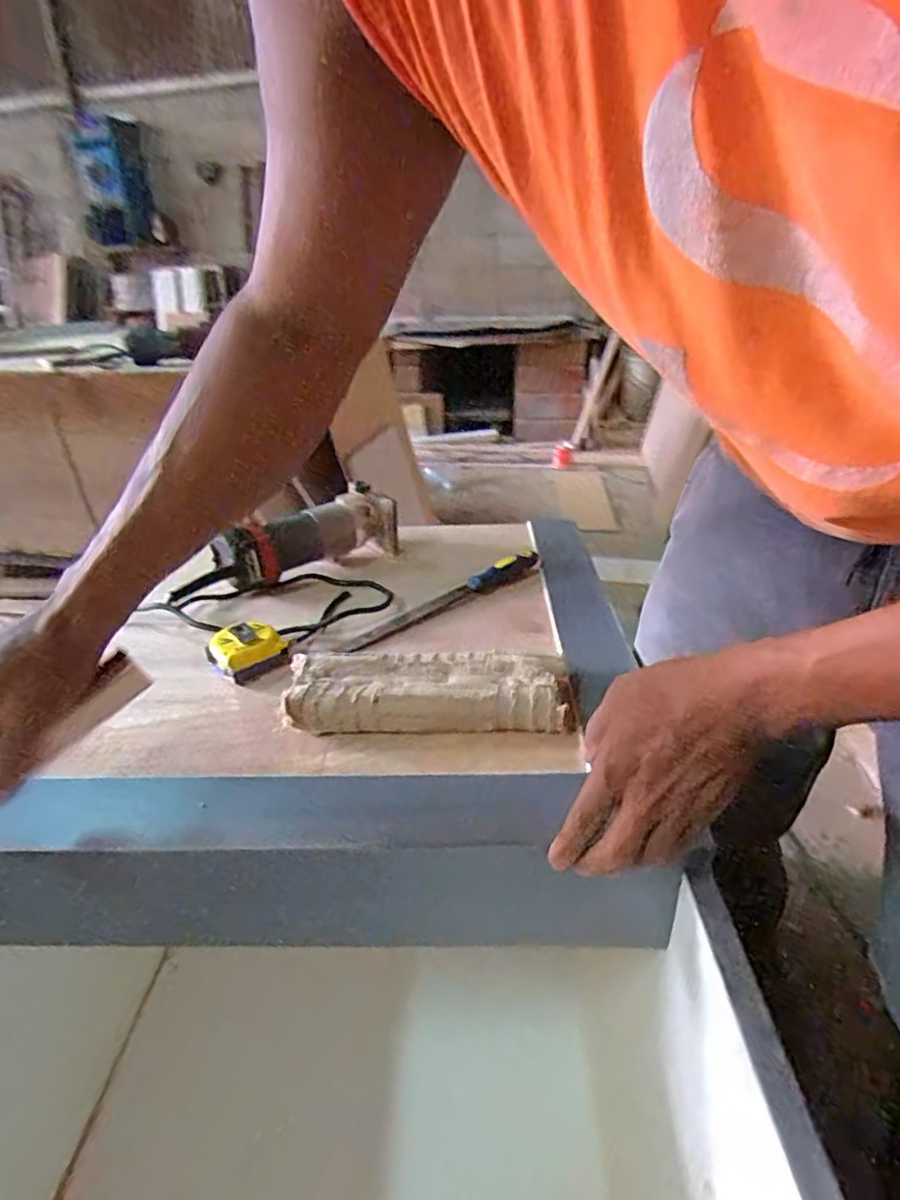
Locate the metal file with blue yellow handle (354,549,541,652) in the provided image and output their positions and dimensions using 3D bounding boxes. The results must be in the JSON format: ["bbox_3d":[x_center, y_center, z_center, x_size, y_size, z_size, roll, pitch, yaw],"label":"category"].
[{"bbox_3d":[0.003,-0.007,0.718,0.283,0.022,0.026,-24,35,-36],"label":"metal file with blue yellow handle"}]

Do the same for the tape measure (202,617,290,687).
[{"bbox_3d":[-0.200,0.046,0.625,0.068,0.033,0.074,22,36,38],"label":"tape measure"}]

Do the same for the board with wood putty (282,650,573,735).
[{"bbox_3d":[-0.022,0.080,0.544,0.244,0.035,0.088,0,28,3],"label":"board with wood putty"}]

